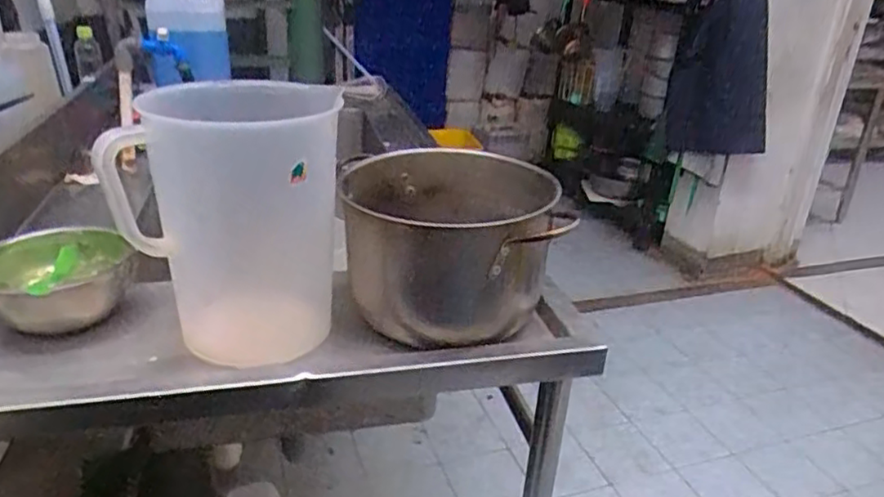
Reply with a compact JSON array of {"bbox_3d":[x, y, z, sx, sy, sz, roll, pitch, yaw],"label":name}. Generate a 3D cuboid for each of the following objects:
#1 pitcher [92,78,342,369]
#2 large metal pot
[{"bbox_3d":[-0.210,-0.040,0.697,0.199,0.237,0.191,6,25,6],"label":"pitcher"},{"bbox_3d":[0.001,-0.011,0.795,0.250,0.156,0.268,5,25,4],"label":"large metal pot"}]

